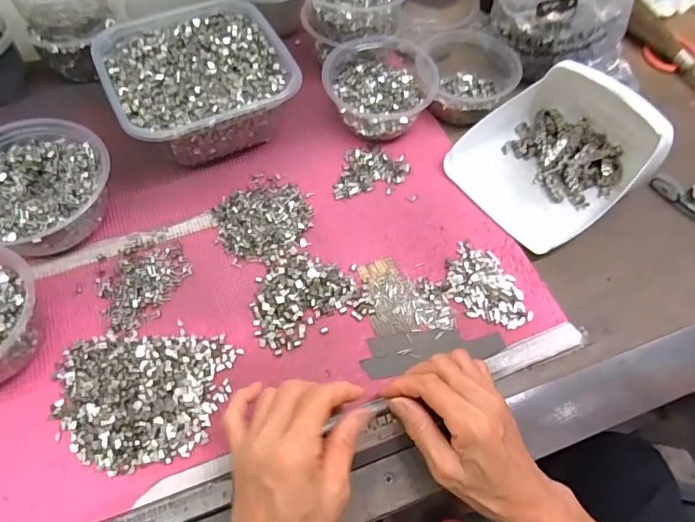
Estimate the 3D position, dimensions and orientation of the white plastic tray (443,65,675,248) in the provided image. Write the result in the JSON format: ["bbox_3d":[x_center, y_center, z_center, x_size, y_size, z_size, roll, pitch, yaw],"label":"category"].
[{"bbox_3d":[0.214,-0.117,0.475,0.182,0.082,0.155,-33,66,-20],"label":"white plastic tray"}]

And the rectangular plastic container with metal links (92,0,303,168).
[{"bbox_3d":[-0.155,-0.184,0.500,0.174,0.074,0.179,-24,64,-16],"label":"rectangular plastic container with metal links"}]

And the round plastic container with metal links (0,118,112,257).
[{"bbox_3d":[-0.287,-0.066,0.433,0.137,0.054,0.133,1,59,-2],"label":"round plastic container with metal links"}]

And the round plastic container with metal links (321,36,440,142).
[{"bbox_3d":[0.031,-0.186,0.515,0.113,0.059,0.111,1,59,-2],"label":"round plastic container with metal links"}]

